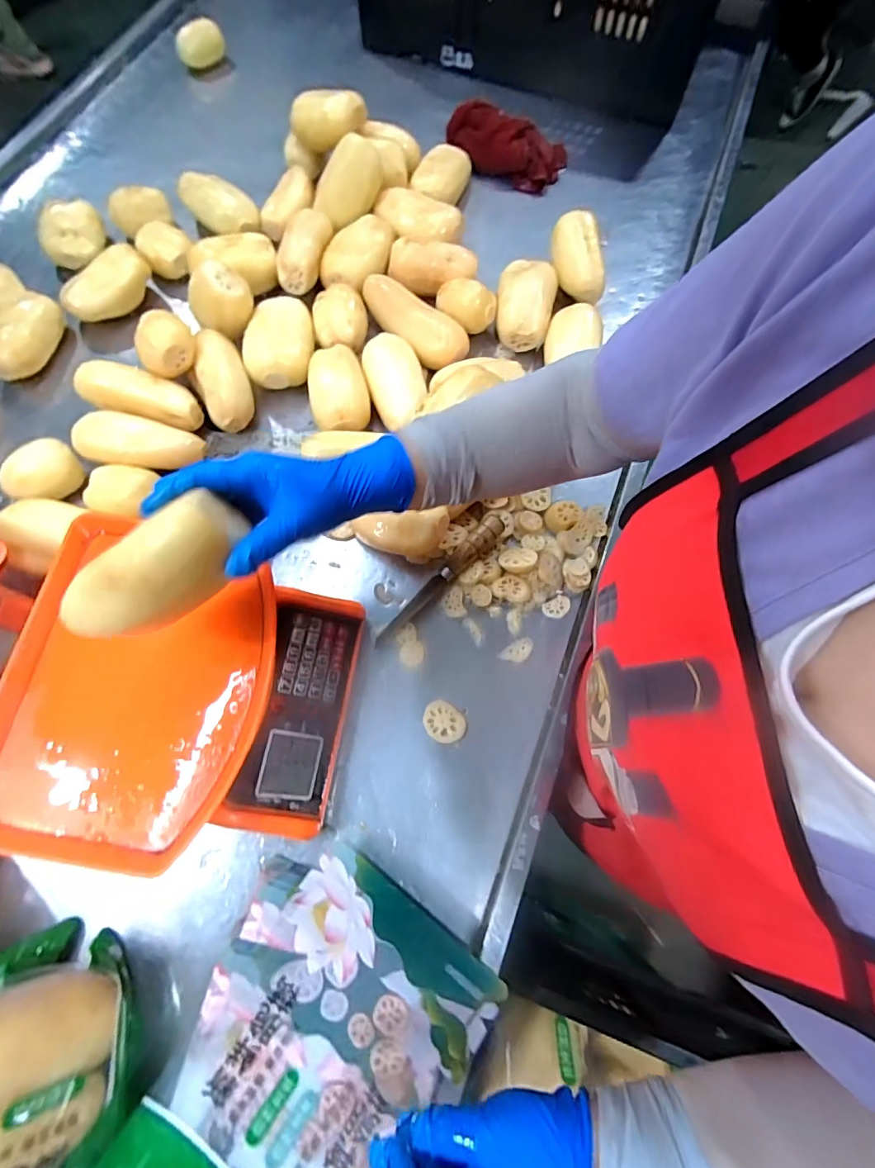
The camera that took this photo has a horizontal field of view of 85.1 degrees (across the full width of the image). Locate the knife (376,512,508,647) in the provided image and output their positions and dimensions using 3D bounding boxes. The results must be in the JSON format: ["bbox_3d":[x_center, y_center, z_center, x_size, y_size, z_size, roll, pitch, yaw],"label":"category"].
[{"bbox_3d":[0.003,-0.005,0.545,0.025,0.033,0.196,42,76,12],"label":"knife"}]

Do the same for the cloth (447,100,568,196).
[{"bbox_3d":[0.117,-0.705,0.774,0.200,0.063,0.113,1,72,0],"label":"cloth"}]

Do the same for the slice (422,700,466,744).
[{"bbox_3d":[0.007,0.150,0.516,0.046,0.006,0.040,34,75,10],"label":"slice"}]

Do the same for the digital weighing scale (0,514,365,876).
[{"bbox_3d":[-0.239,0.106,0.462,0.280,0.128,0.273,9,71,3],"label":"digital weighing scale"}]

